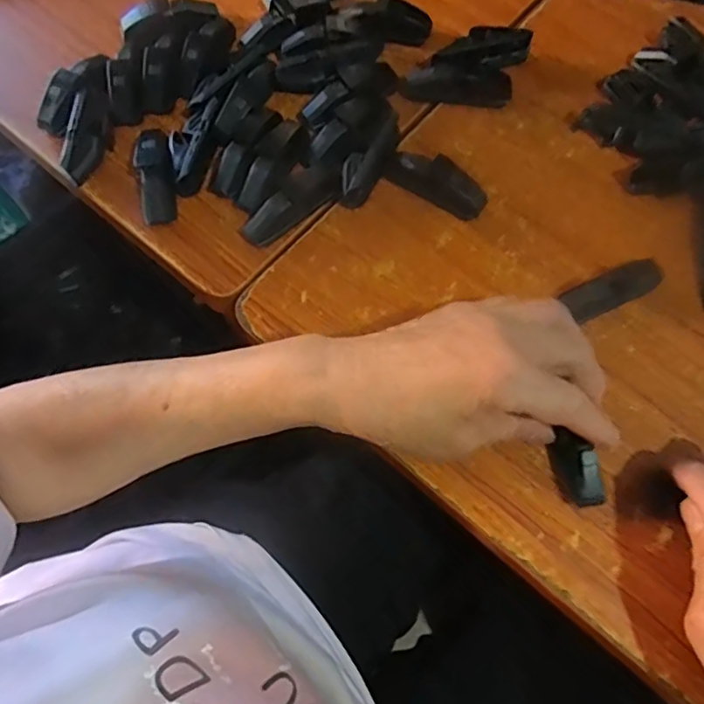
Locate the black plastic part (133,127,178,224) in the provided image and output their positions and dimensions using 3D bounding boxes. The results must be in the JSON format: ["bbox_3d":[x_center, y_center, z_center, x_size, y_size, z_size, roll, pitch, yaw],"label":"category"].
[{"bbox_3d":[-0.129,-0.116,0.384,0.024,0.010,0.063,-7,87,-2],"label":"black plastic part"}]

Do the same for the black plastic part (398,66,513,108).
[{"bbox_3d":[0.074,-0.189,0.415,0.078,0.016,0.023,2,69,2],"label":"black plastic part"}]

